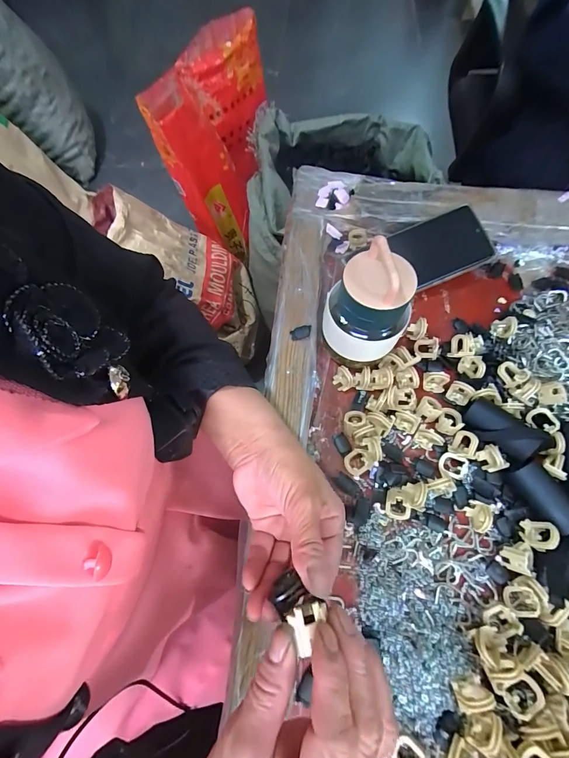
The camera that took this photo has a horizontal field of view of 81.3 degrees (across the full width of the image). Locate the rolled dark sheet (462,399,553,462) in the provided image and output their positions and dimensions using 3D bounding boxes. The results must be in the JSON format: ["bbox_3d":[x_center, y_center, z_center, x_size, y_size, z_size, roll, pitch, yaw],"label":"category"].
[{"bbox_3d":[0.200,0.045,0.304,0.031,0.037,0.061,-41,71,-15],"label":"rolled dark sheet"}]

